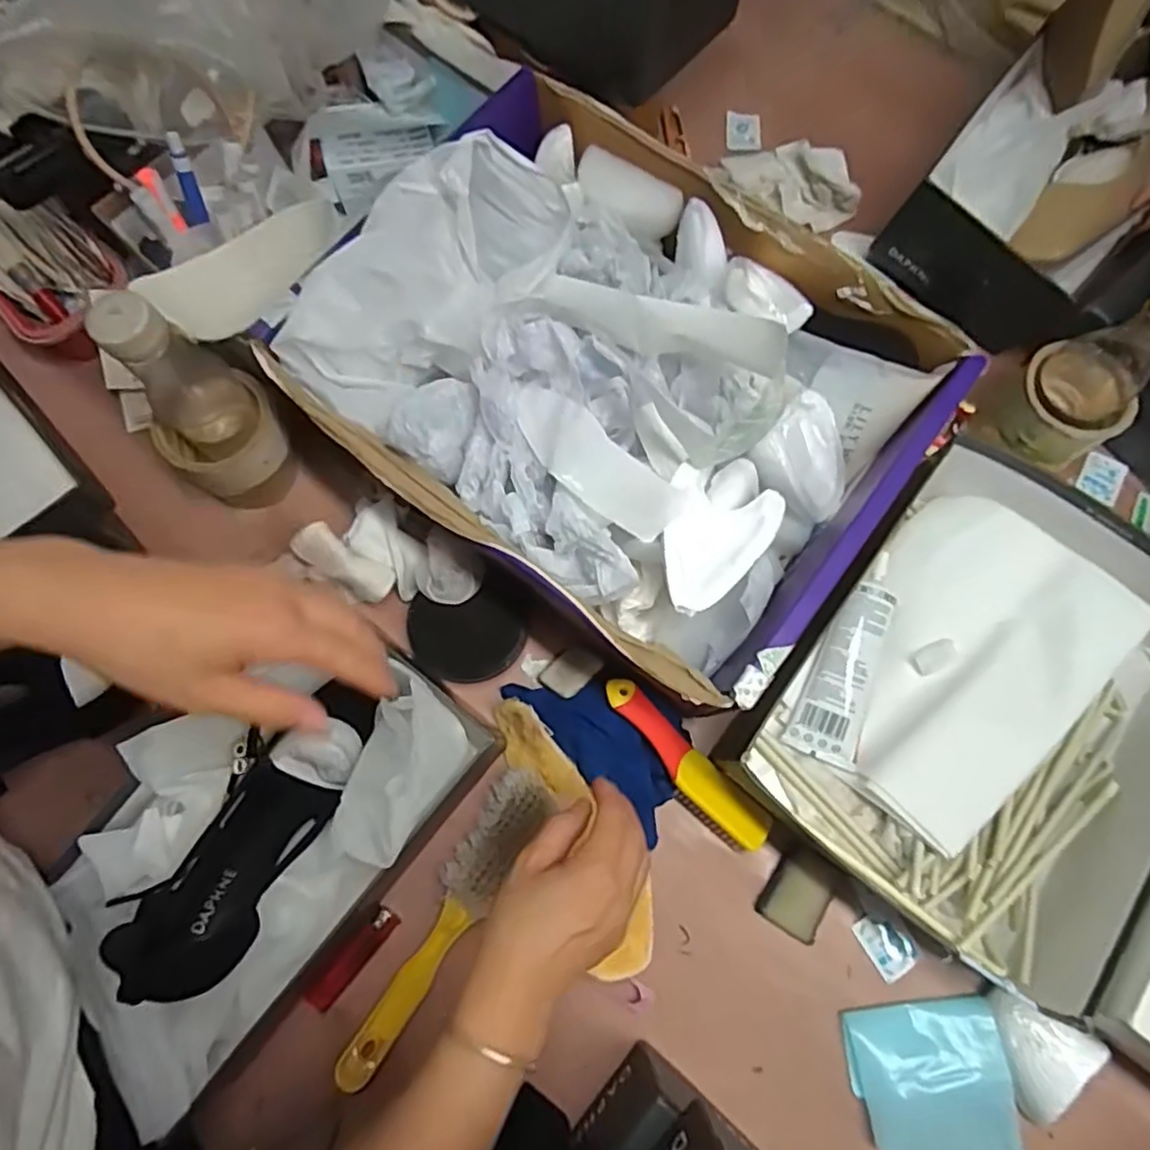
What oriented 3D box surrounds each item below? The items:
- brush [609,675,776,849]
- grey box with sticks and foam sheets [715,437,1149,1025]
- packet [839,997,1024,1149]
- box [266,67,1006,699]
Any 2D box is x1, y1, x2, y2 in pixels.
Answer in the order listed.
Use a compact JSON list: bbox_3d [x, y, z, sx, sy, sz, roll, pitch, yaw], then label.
[{"bbox_3d":[0.080,0.139,0.502,0.037,0.023,0.157,-42,92,-10],"label":"brush"},{"bbox_3d":[0.306,0.085,0.506,0.275,0.087,0.342,39,78,9],"label":"grey box with sticks and foam sheets"},{"bbox_3d":[0.250,0.364,0.472,0.106,0.018,0.115,-6,76,-2],"label":"packet"},{"bbox_3d":[0.036,-0.136,0.494,0.390,0.135,0.325,39,78,9],"label":"box"}]

